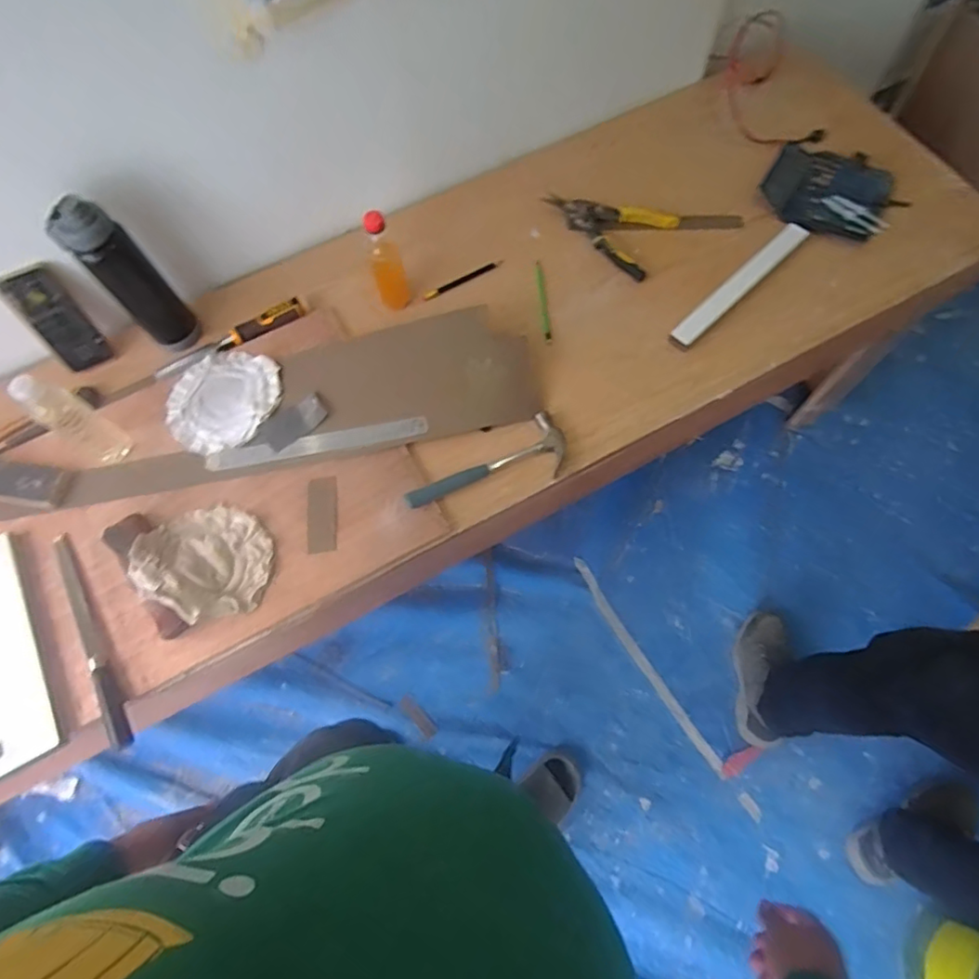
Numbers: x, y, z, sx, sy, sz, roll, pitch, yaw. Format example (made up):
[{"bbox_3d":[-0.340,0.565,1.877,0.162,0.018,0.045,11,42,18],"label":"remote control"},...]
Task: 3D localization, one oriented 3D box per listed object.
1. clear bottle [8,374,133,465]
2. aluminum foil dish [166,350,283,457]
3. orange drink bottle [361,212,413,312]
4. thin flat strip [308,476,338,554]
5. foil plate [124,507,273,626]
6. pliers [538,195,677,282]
[{"bbox_3d":[-0.591,-0.094,0.830,0.051,0.201,0.059,30,73,13],"label":"clear bottle"},{"bbox_3d":[-0.427,-0.145,0.927,0.169,0.028,0.182,-1,69,2],"label":"aluminum foil dish"},{"bbox_3d":[-0.164,-0.359,0.916,0.049,0.167,0.063,-31,71,-9],"label":"orange drink bottle"},{"bbox_3d":[-0.244,0.036,0.848,0.042,0.004,0.113,-7,69,-1],"label":"thin flat strip"},{"bbox_3d":[-0.396,0.097,0.808,0.178,0.043,0.161,26,73,11],"label":"foil plate"},{"bbox_3d":[0.199,-0.461,1.006,0.217,0.016,0.148,29,73,12],"label":"pliers"}]

